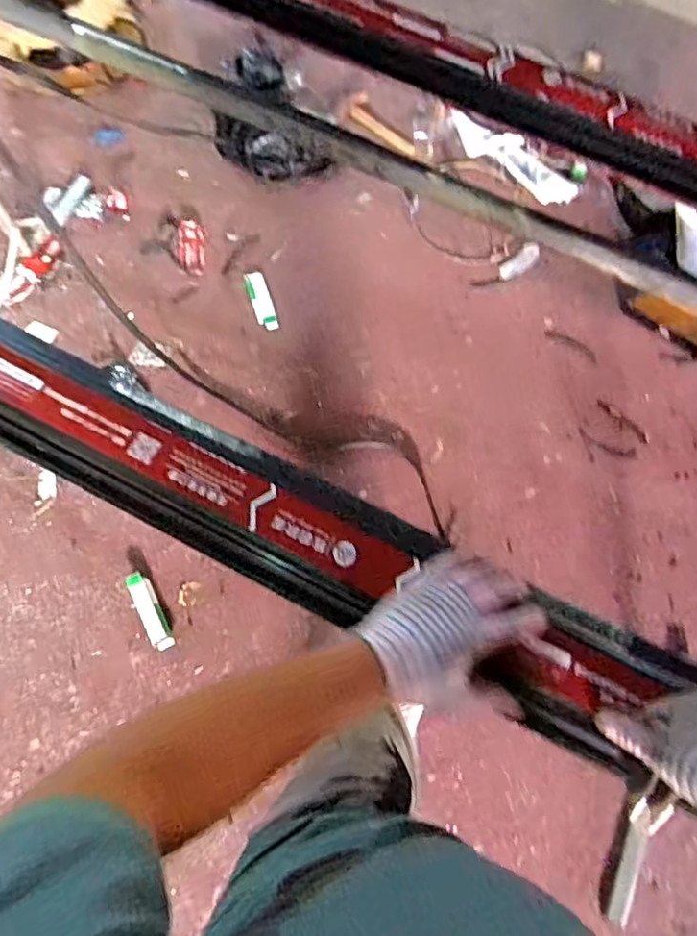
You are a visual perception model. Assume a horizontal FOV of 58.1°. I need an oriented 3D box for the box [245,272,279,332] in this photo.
[{"bbox_3d":[-0.251,-0.481,1.812,0.057,0.023,0.192,-16,70,-8],"label":"box"}]

